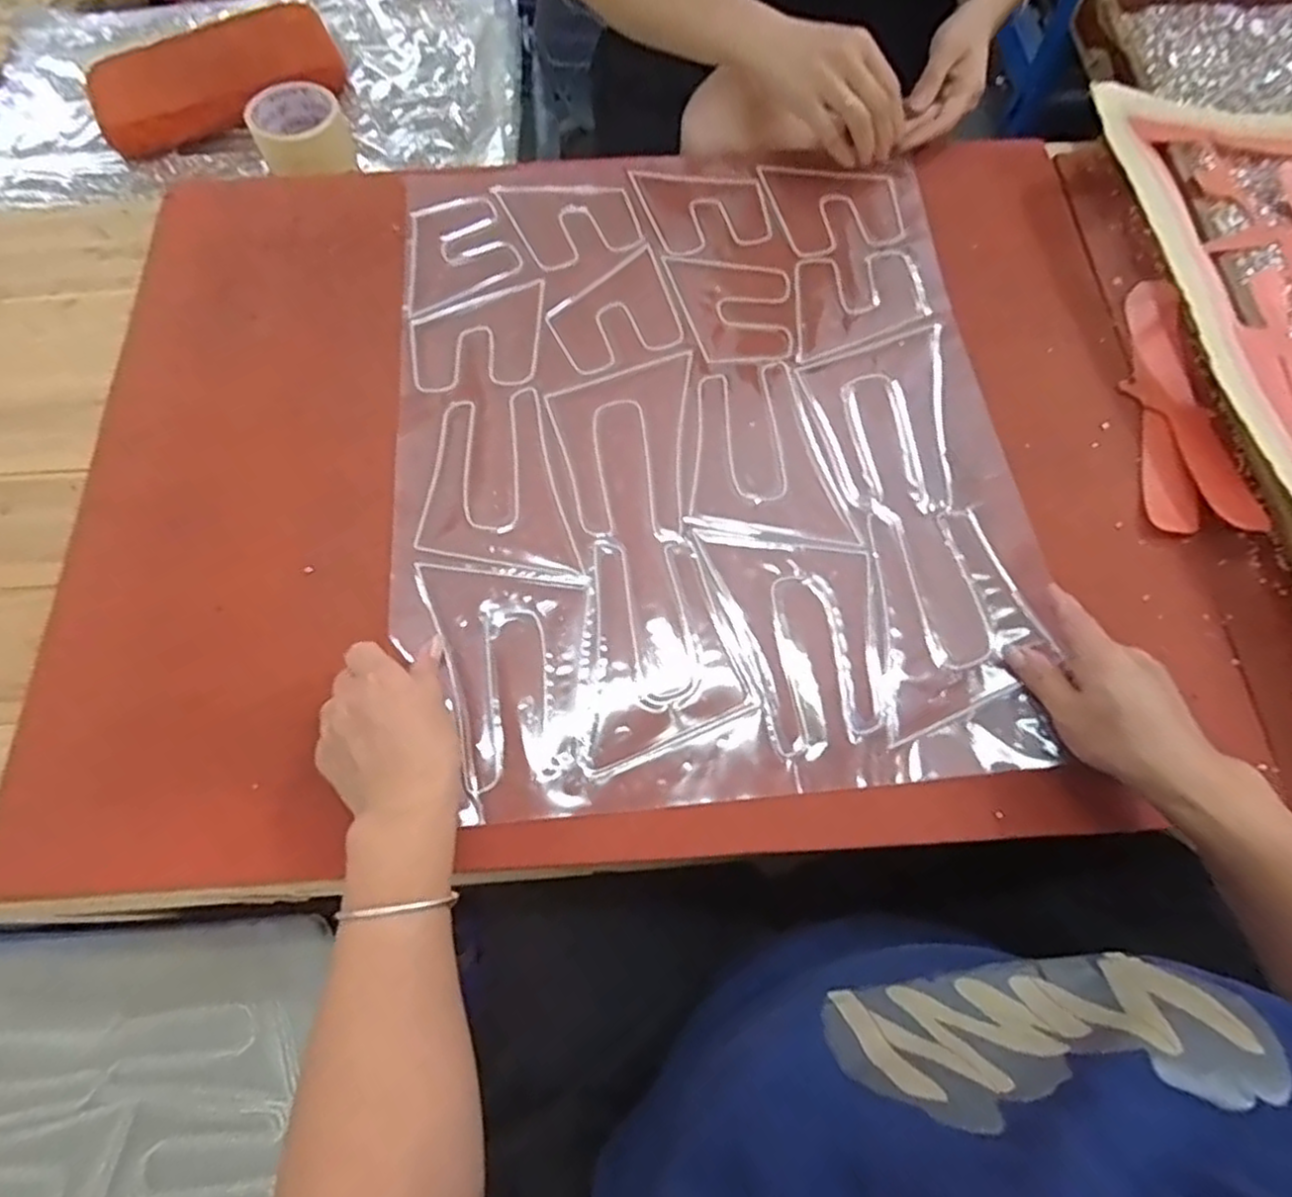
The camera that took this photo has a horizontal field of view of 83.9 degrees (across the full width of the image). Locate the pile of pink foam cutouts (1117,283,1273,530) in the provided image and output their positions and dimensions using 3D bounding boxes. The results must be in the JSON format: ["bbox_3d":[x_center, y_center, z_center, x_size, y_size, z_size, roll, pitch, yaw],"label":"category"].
[{"bbox_3d":[0.397,-0.148,0.535,0.062,0.019,0.216,5,68,3],"label":"pile of pink foam cutouts"}]

